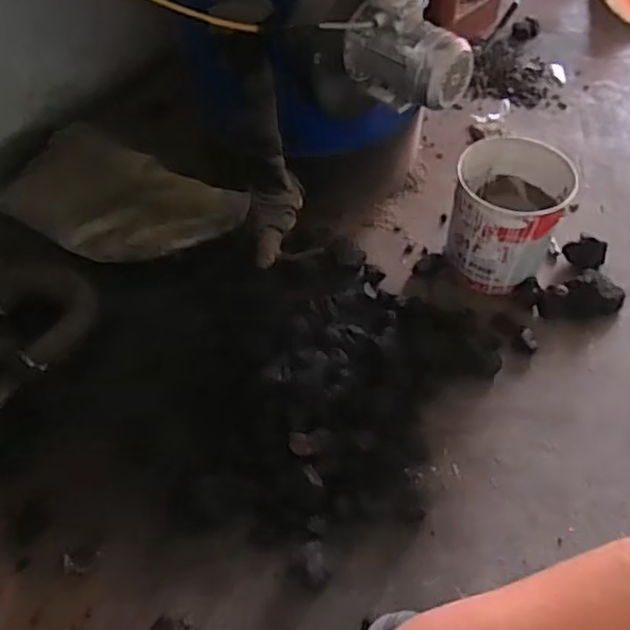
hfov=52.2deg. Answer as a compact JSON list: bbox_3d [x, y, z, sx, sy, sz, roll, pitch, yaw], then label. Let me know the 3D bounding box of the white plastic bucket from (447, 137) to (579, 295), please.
[{"bbox_3d":[0.537,-0.283,1.800,0.302,0.339,0.359,11,55,8],"label":"white plastic bucket"}]

